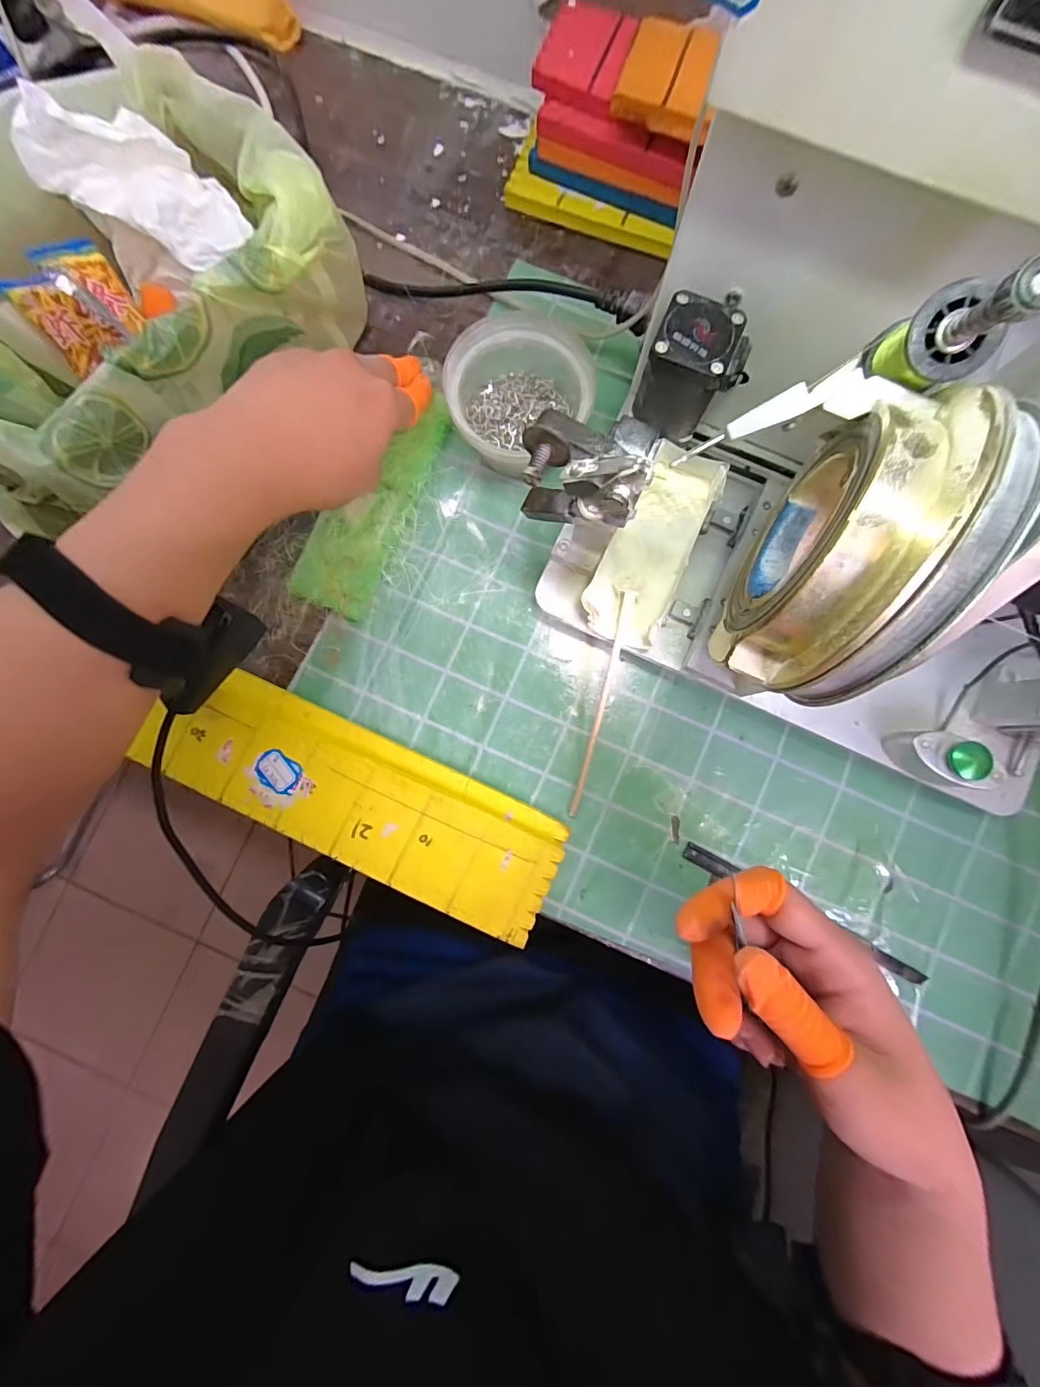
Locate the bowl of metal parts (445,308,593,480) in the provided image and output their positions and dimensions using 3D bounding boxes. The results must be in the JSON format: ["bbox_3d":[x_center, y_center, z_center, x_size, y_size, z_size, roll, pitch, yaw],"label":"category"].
[{"bbox_3d":[-0.001,-0.208,0.329,0.097,0.050,0.094,0,84,0],"label":"bowl of metal parts"}]

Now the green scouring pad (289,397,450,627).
[{"bbox_3d":[-0.106,-0.141,0.338,0.055,0.015,0.172,25,85,3],"label":"green scouring pad"}]

